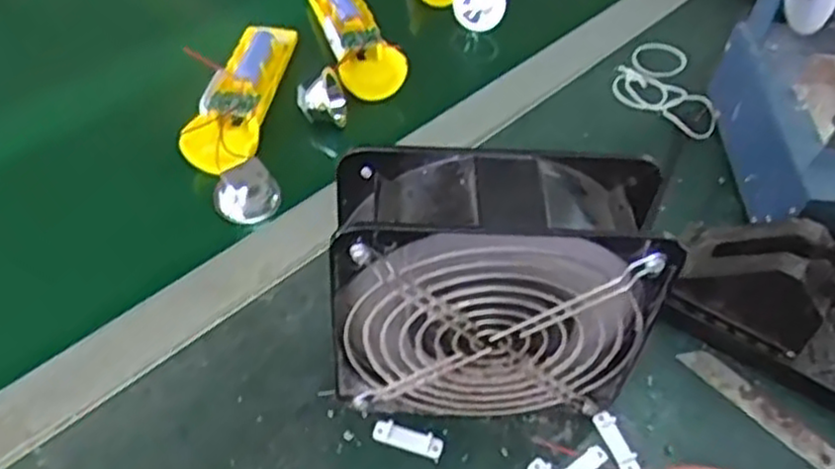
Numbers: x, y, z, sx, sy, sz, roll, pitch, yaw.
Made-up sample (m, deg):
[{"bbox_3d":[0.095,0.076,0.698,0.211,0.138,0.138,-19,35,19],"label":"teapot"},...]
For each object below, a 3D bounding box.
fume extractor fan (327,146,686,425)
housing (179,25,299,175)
[{"bbox_3d":[0.033,0.033,0.372,0.149,0.152,0.060,0,48,-4],"label":"fume extractor fan"},{"bbox_3d":[-0.133,-0.112,0.569,0.052,0.027,0.174,5,48,1],"label":"housing"}]

